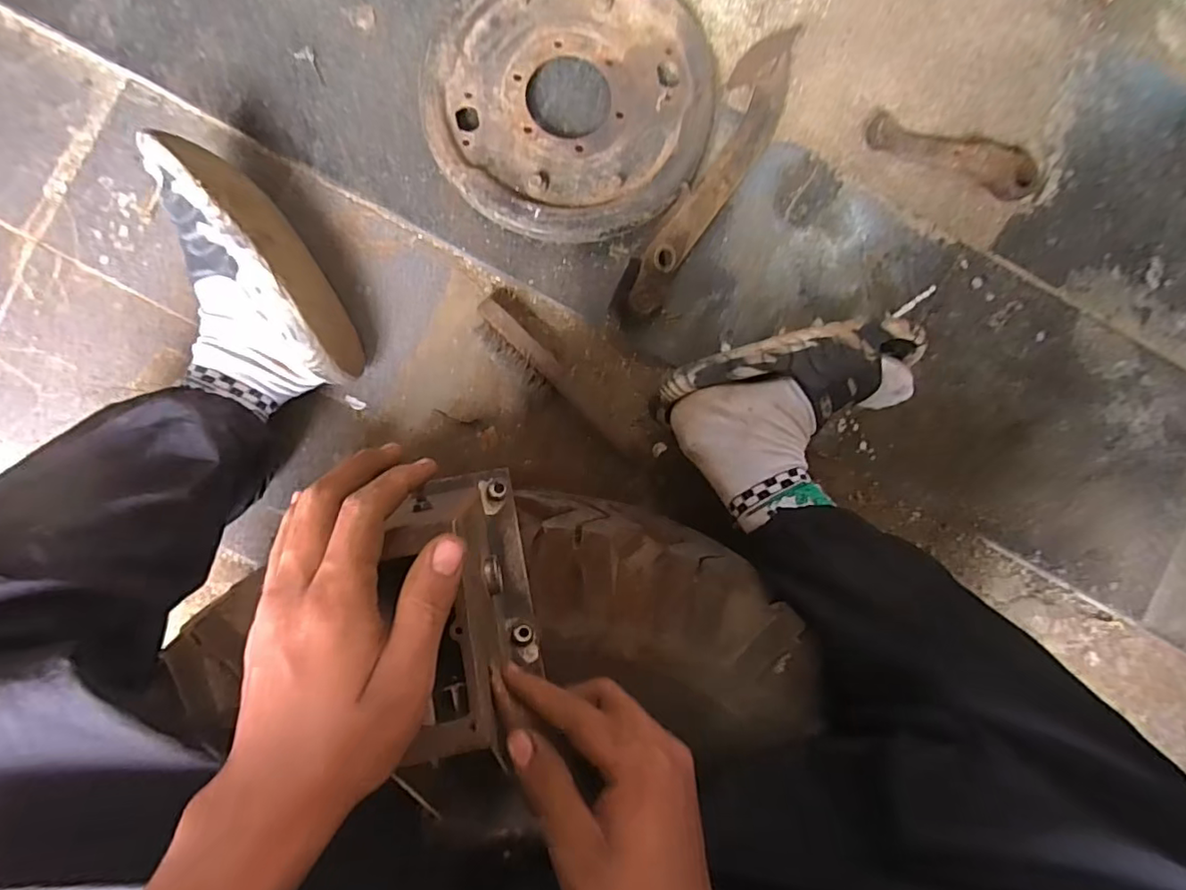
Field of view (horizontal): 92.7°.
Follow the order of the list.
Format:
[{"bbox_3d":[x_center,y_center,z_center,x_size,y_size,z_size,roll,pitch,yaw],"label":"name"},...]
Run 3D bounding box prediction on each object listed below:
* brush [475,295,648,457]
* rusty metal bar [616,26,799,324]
[{"bbox_3d":[-0.034,-0.063,0.613,0.233,0.030,0.043,42,91,-6],"label":"brush"},{"bbox_3d":[0.128,-0.286,0.602,0.063,0.054,0.353,29,92,-6],"label":"rusty metal bar"}]

